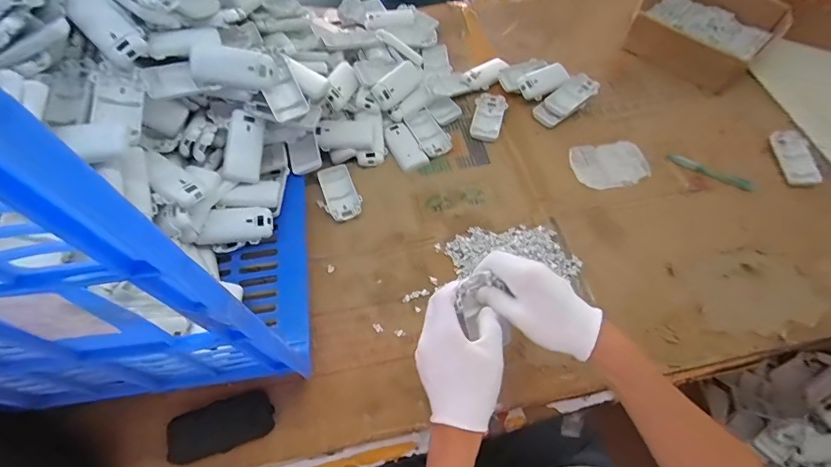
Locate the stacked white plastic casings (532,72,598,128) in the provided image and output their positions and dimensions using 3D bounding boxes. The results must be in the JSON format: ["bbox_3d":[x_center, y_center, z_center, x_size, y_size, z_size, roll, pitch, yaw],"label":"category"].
[{"bbox_3d":[0.251,-0.222,0.692,0.114,0.011,0.049,-38,68,-1],"label":"stacked white plastic casings"}]

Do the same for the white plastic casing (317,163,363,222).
[{"bbox_3d":[-0.116,-0.060,0.618,0.056,0.011,0.095,-23,64,-13],"label":"white plastic casing"}]

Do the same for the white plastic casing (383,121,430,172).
[{"bbox_3d":[-0.019,-0.140,0.660,0.044,0.008,0.093,-25,64,-14],"label":"white plastic casing"}]

